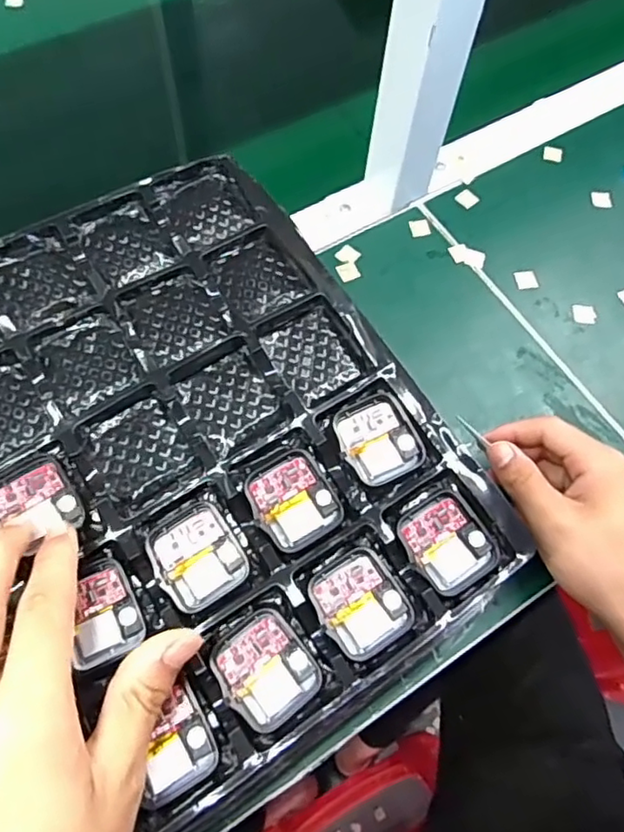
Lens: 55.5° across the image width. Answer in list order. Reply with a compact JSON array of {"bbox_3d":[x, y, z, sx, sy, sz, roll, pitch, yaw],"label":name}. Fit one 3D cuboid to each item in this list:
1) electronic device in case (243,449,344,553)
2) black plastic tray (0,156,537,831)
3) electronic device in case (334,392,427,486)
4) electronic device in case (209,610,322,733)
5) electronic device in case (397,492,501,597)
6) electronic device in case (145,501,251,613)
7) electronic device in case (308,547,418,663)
[{"bbox_3d":[-0.008,0.040,0.281,0.037,0.012,0.041,-28,70,-15],"label":"electronic device in case"},{"bbox_3d":[-0.078,0.017,0.285,0.256,0.022,0.289,-33,72,-16],"label":"black plastic tray"},{"bbox_3d":[0.032,0.011,0.295,0.036,0.009,0.042,-27,70,-14],"label":"electronic device in case"},{"bbox_3d":[-0.020,0.108,0.255,0.037,0.005,0.042,-36,72,-17],"label":"electronic device in case"},{"bbox_3d":[0.063,0.060,0.278,0.036,0.010,0.042,-25,70,-13],"label":"electronic device in case"},{"bbox_3d":[-0.052,0.063,0.269,0.036,0.007,0.042,-29,71,-15],"label":"electronic device in case"},{"bbox_3d":[0.022,0.084,0.267,0.037,0.005,0.043,-27,70,-14],"label":"electronic device in case"}]

